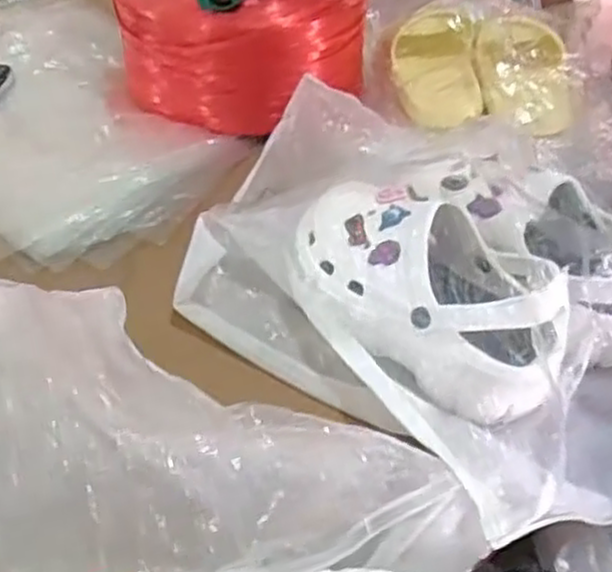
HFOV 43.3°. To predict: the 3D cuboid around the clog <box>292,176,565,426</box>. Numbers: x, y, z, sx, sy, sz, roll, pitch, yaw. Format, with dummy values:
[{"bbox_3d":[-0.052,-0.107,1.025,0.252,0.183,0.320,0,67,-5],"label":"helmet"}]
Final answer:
[{"bbox_3d":[0.089,0.000,0.599,0.234,0.099,0.110,32,51,29],"label":"clog"}]

